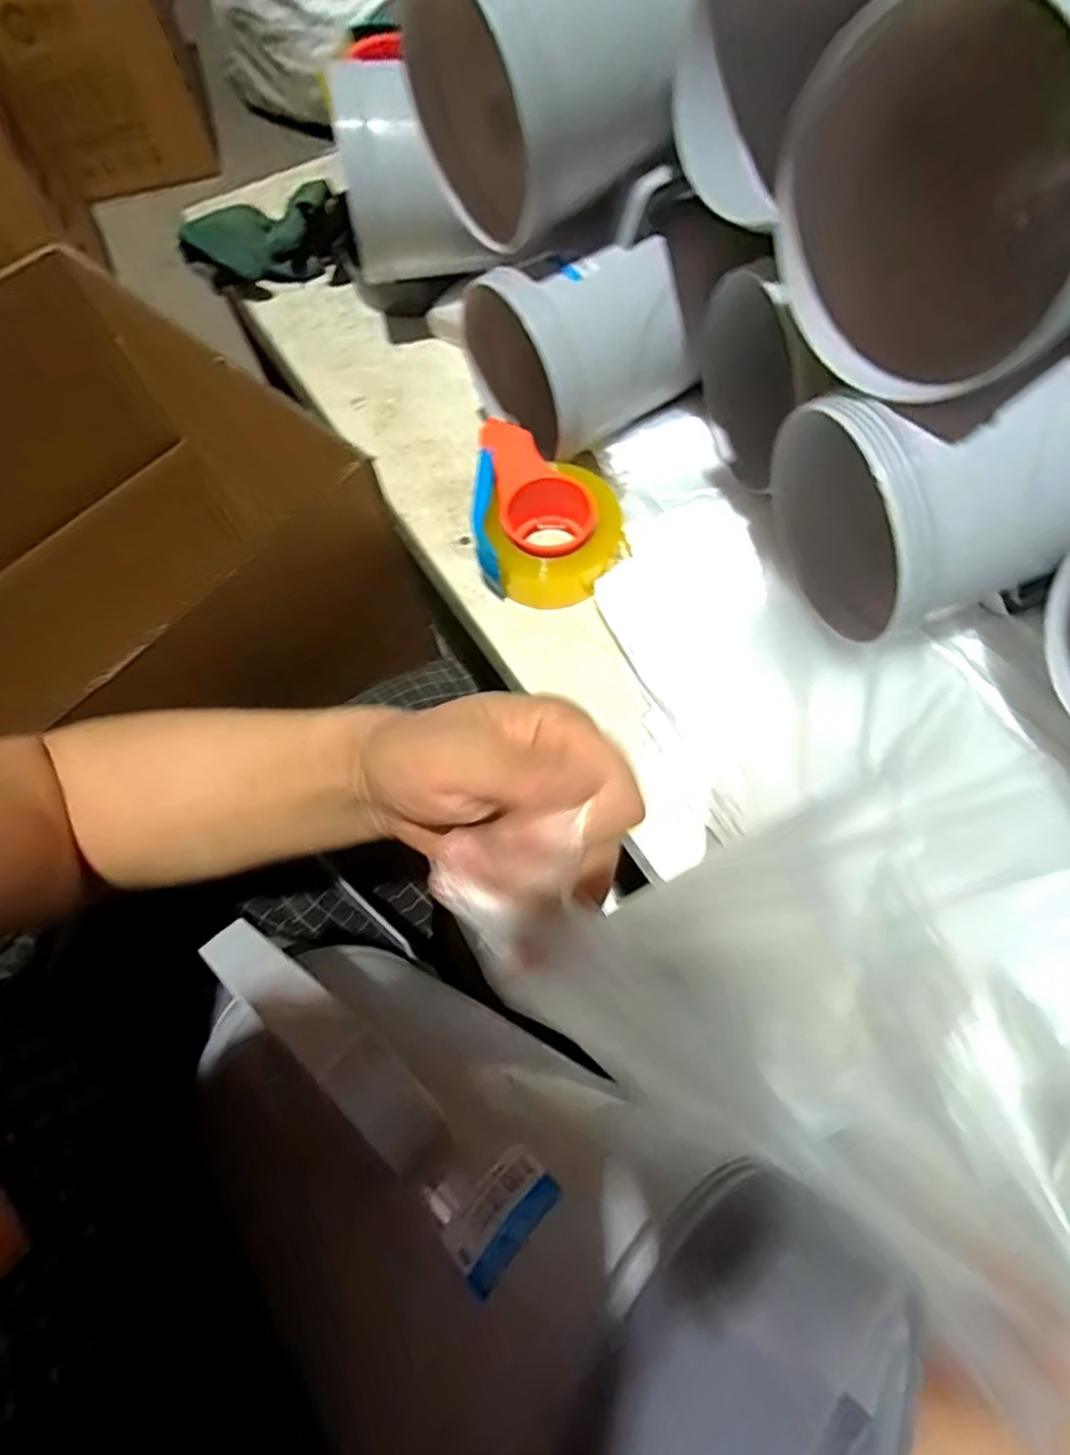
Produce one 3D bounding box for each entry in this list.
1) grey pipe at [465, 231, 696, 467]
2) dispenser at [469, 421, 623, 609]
[{"bbox_3d":[0.043,-0.337,0.540,0.174,0.120,0.127,-28,70,-9],"label":"grey pipe"},{"bbox_3d":[0.013,-0.187,0.554,0.128,0.068,0.153,2,69,3],"label":"dispenser"}]

